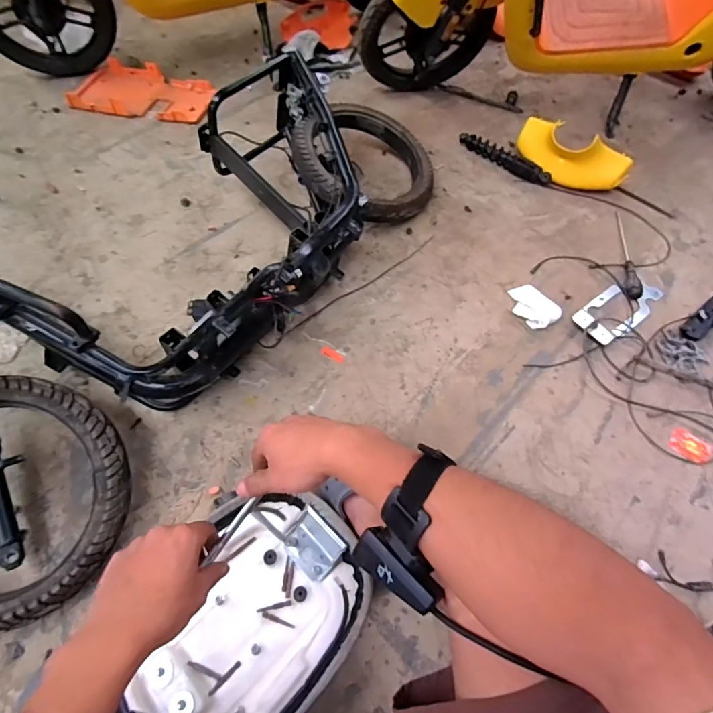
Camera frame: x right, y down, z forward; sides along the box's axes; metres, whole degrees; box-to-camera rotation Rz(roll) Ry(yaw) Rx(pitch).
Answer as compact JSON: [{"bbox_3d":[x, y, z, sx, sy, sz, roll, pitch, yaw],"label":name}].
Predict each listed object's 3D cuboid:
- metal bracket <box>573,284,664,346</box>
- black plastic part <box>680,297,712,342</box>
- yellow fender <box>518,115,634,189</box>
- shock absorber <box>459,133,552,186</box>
[{"bbox_3d":[0.588,-0.114,0.973,0.248,0.020,0.099,-30,65,-19],"label":"metal bracket"},{"bbox_3d":[0.773,-0.083,0.960,0.166,0.021,0.056,-33,66,-20],"label":"black plastic part"},{"bbox_3d":[0.564,-0.531,1.162,0.295,0.140,0.088,31,63,15],"label":"yellow fender"},{"bbox_3d":[0.410,-0.553,1.230,0.053,0.039,0.288,-36,67,-21],"label":"shock absorber"}]

